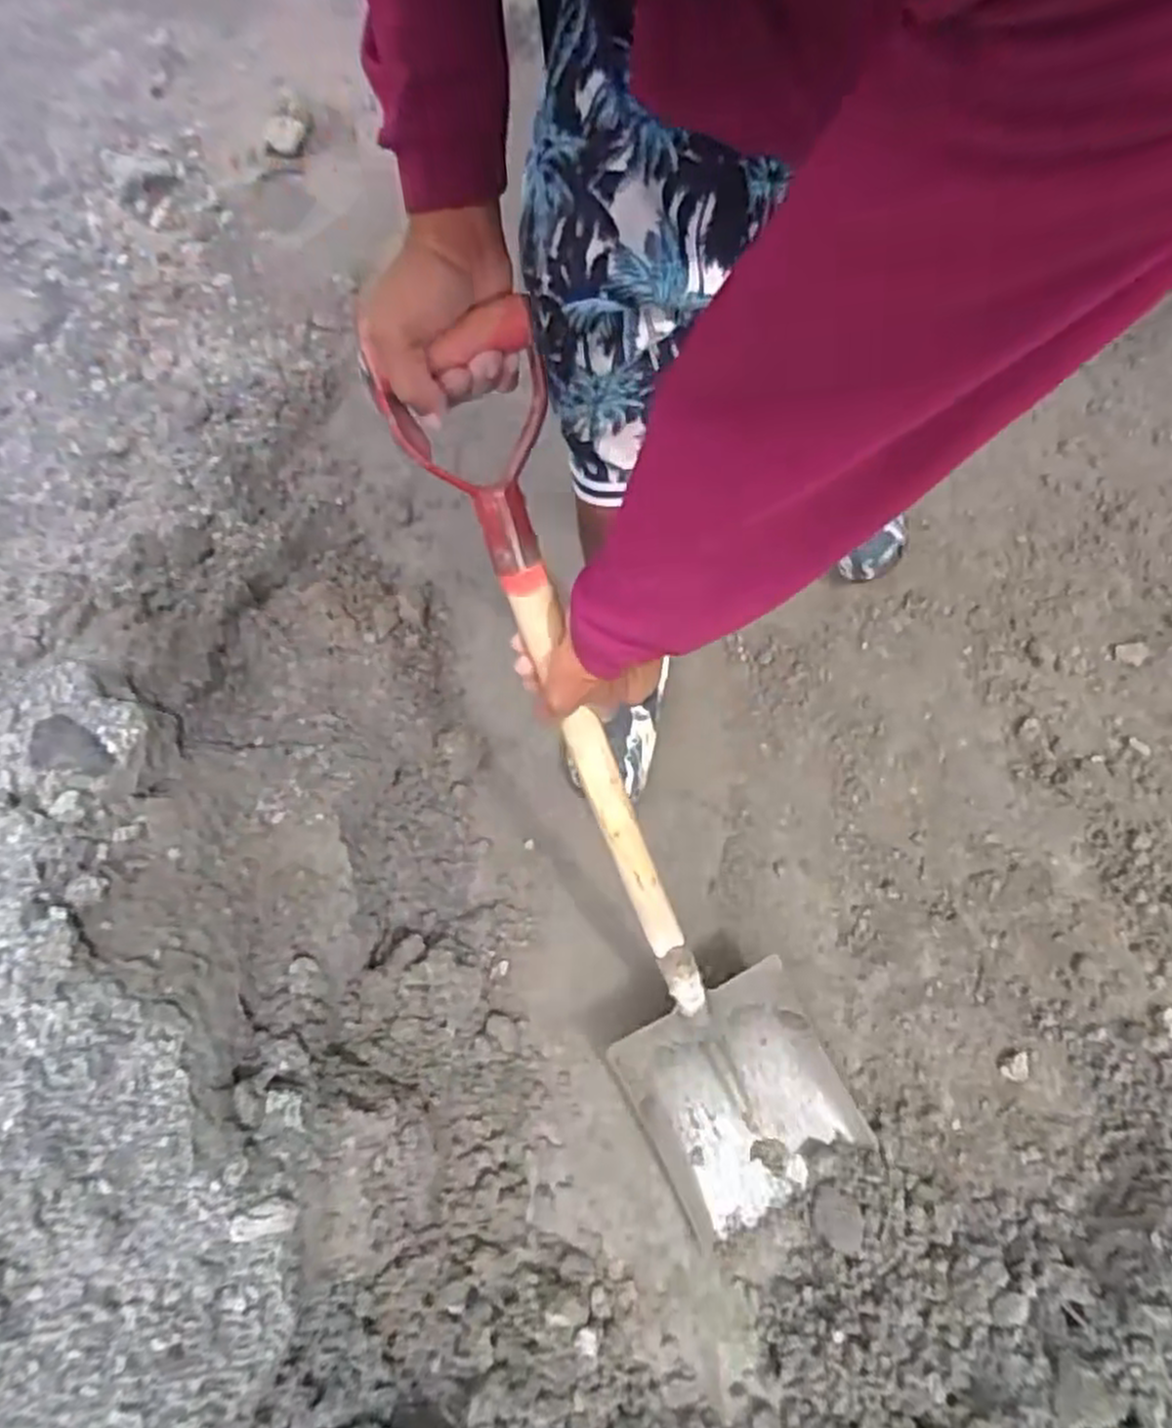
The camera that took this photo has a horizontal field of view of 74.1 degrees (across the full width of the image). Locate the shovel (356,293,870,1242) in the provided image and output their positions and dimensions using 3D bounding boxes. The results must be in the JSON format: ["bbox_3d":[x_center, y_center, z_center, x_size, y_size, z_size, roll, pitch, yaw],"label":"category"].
[{"bbox_3d":[0.087,0.167,0.726,0.225,1.007,0.141,-23,34,-6],"label":"shovel"}]

